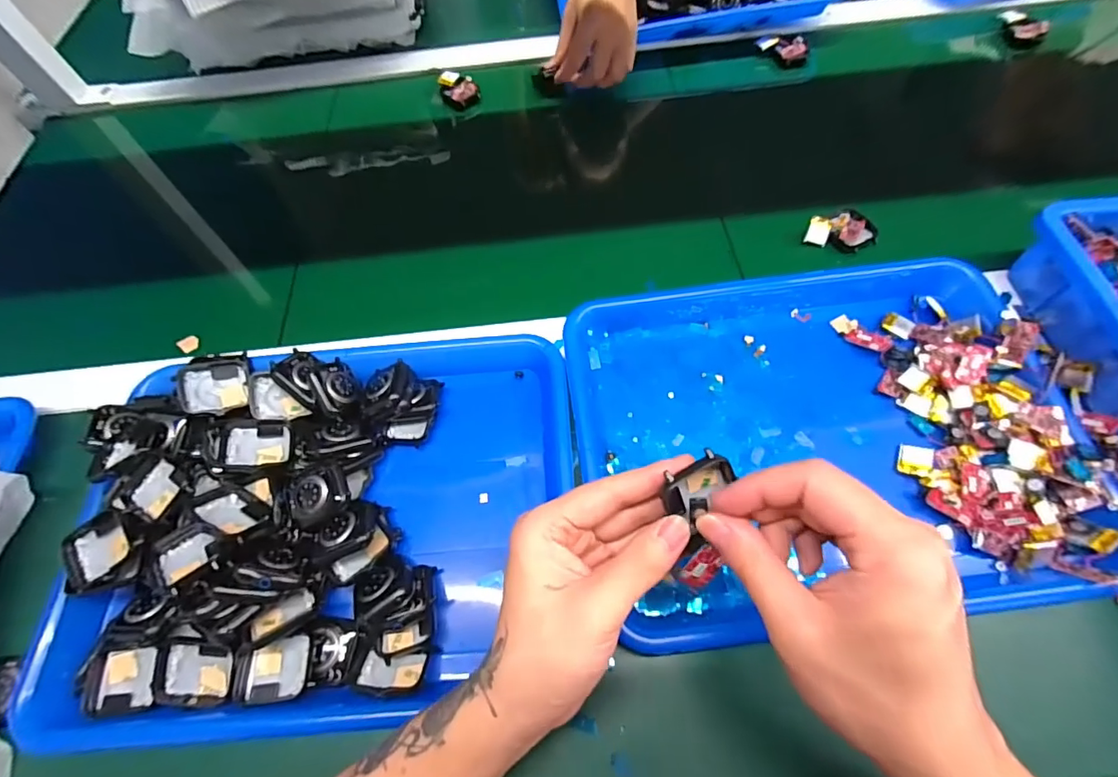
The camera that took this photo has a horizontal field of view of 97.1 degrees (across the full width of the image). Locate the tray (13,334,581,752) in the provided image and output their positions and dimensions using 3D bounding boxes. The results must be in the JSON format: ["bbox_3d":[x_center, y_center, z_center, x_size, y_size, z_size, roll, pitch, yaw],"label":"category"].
[{"bbox_3d":[-0.154,0.082,0.337,0.333,0.062,0.249,-8,63,-1],"label":"tray"}]

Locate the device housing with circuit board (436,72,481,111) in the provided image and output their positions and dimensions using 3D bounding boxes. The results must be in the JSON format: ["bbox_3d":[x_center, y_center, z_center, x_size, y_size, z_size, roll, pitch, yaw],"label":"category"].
[{"bbox_3d":[-0.117,-0.352,0.581,0.038,0.020,0.049,-33,66,-13],"label":"device housing with circuit board"}]

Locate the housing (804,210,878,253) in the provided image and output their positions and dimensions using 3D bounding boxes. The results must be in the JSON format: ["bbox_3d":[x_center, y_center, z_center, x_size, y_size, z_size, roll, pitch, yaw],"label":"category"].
[{"bbox_3d":[0.259,-0.142,0.450,0.058,0.014,0.044,-24,64,-9],"label":"housing"}]

